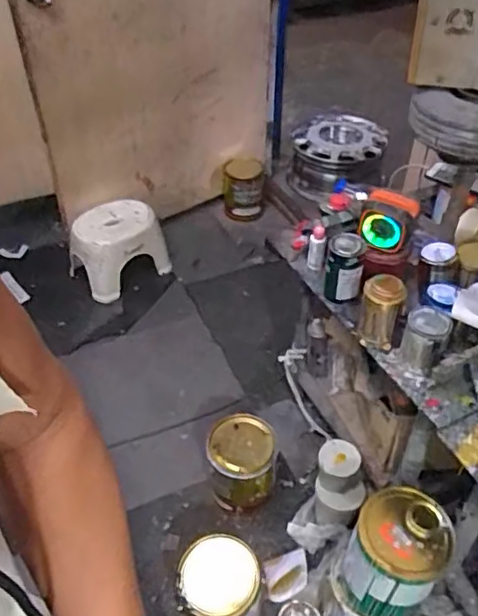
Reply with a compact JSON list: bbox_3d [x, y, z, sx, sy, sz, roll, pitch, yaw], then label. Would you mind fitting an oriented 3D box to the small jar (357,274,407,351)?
[{"bbox_3d":[0.269,0.008,1.103,0.076,0.126,0.076,11,43,13],"label":"small jar"}]

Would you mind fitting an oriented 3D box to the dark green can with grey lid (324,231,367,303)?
[{"bbox_3d":[0.214,-0.079,1.181,0.076,0.122,0.091,6,42,8],"label":"dark green can with grey lid"}]

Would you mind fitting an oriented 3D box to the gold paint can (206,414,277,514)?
[{"bbox_3d":[0.007,0.382,1.430,0.164,0.181,0.171,4,42,5],"label":"gold paint can"}]

